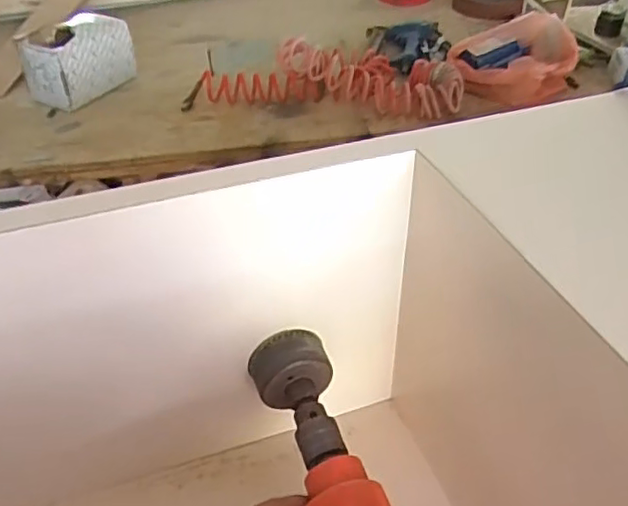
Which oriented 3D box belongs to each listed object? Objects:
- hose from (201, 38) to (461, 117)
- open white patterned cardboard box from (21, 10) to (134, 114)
[{"bbox_3d":[0.037,-0.365,1.259,0.513,0.091,0.198,7,40,9],"label":"hose"},{"bbox_3d":[-0.465,-0.383,1.250,0.099,0.138,0.201,21,44,24],"label":"open white patterned cardboard box"}]

